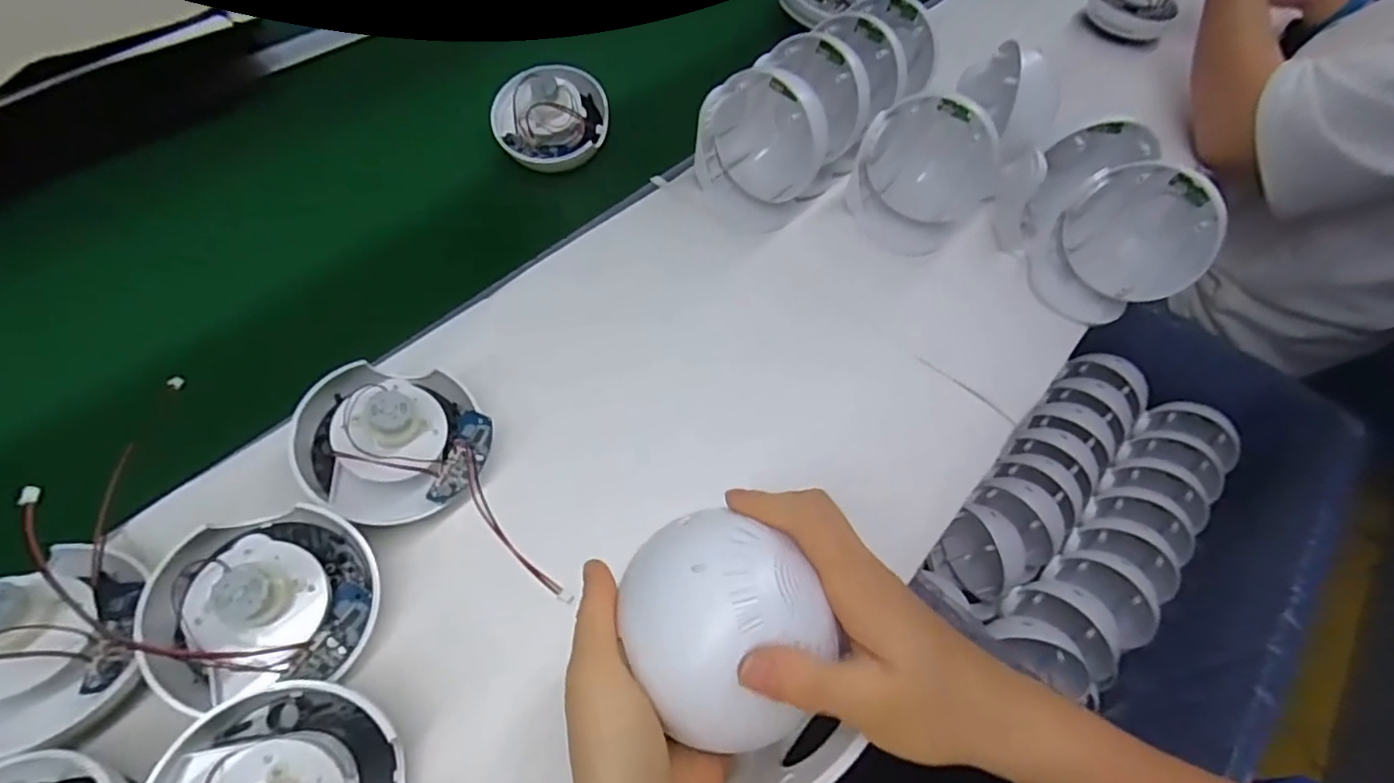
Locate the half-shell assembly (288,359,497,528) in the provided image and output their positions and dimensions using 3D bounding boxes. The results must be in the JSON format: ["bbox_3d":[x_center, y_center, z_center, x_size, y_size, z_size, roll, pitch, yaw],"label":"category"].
[{"bbox_3d":[-0.191,0.025,0.385,0.103,0.059,0.102,2,57,-3],"label":"half-shell assembly"}]

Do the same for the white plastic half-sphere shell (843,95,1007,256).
[{"bbox_3d":[0.203,-0.194,0.549,0.114,0.115,0.081,28,59,14],"label":"white plastic half-sphere shell"}]

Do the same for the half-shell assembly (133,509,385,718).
[{"bbox_3d":[-0.231,0.106,0.327,0.100,0.061,0.089,-10,58,-11],"label":"half-shell assembly"}]

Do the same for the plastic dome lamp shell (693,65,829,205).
[{"bbox_3d":[0.060,-0.224,0.555,0.115,0.112,0.050,25,58,12],"label":"plastic dome lamp shell"}]

